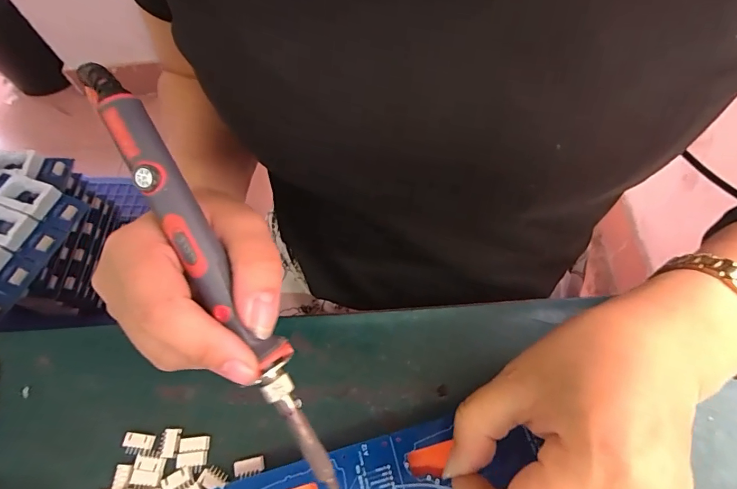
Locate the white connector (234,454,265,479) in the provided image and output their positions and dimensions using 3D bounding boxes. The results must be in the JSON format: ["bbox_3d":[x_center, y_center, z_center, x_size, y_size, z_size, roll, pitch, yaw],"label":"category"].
[{"bbox_3d":[-0.067,0.125,0.233,0.016,0.008,0.009,-12,62,-3],"label":"white connector"}]

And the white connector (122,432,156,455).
[{"bbox_3d":[-0.134,0.115,0.240,0.017,0.004,0.011,4,62,5],"label":"white connector"}]

